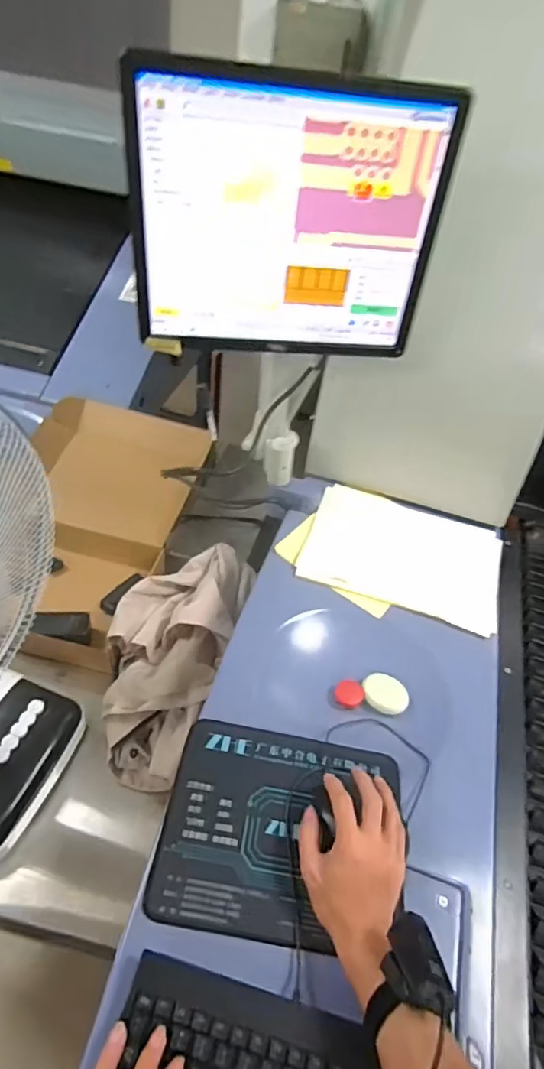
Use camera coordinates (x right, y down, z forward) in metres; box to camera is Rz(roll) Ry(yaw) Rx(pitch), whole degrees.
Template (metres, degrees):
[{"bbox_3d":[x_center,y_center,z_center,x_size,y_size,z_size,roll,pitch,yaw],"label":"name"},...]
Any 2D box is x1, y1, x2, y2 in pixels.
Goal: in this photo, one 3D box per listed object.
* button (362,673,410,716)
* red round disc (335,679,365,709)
[{"bbox_3d":[0.156,0.216,0.745,0.063,0.008,0.052,36,51,26],"label":"button"},{"bbox_3d":[0.107,0.217,0.747,0.039,0.007,0.040,4,45,-4],"label":"red round disc"}]

